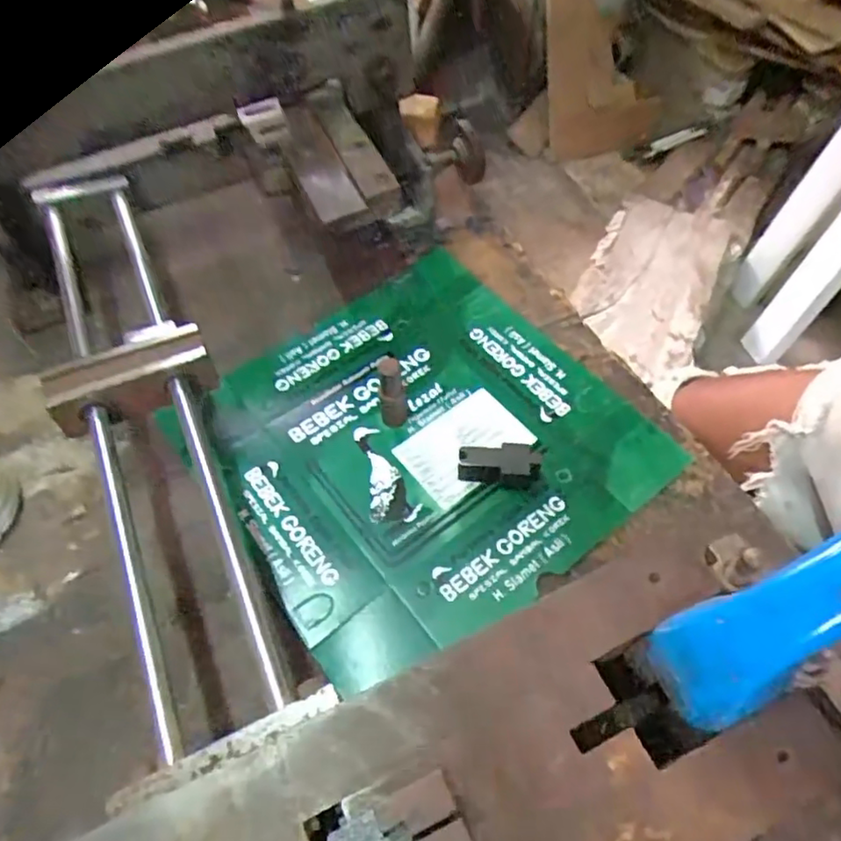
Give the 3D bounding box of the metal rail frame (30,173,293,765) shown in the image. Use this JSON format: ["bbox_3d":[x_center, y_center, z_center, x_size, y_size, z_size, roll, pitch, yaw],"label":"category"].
[{"bbox_3d":[-0.183,-0.030,0.394,0.091,0.033,0.449,-22,58,-12],"label":"metal rail frame"}]

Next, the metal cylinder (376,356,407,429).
[{"bbox_3d":[-0.021,-0.023,0.455,0.019,0.073,0.016,-6,56,-1],"label":"metal cylinder"}]

